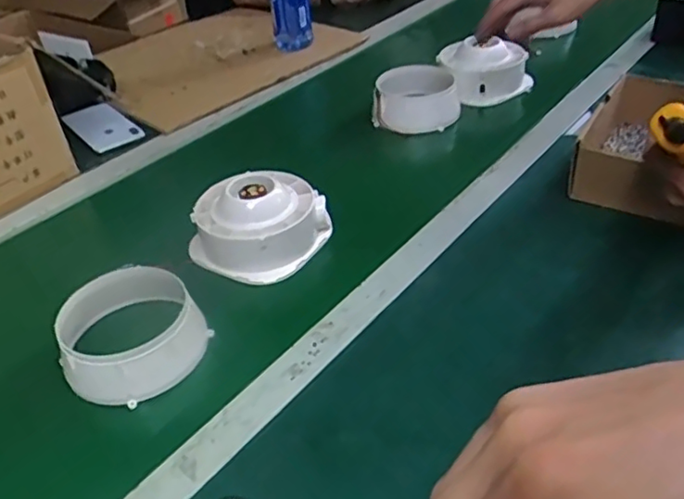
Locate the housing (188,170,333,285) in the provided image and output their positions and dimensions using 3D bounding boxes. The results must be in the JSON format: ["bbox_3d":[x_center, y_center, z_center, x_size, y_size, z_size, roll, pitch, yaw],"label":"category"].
[{"bbox_3d":[-0.092,-0.034,0.661,0.125,0.072,0.122,-3,39,3],"label":"housing"}]

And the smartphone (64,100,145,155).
[{"bbox_3d":[-0.356,-0.184,0.901,0.074,0.015,0.137,-31,44,-26],"label":"smartphone"}]

